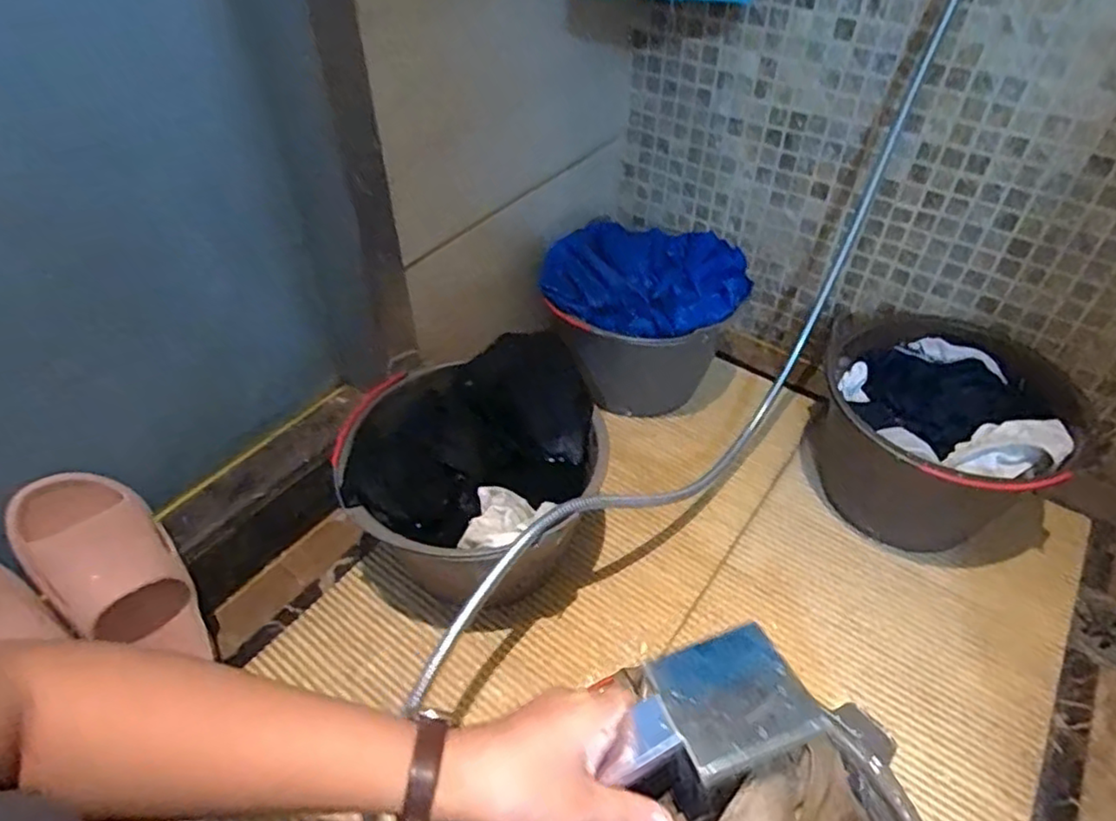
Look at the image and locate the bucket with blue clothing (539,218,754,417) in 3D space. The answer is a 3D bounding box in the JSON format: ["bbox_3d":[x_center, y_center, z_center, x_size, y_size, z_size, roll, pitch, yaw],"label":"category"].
[{"bbox_3d":[0.120,-0.116,0.944,0.236,0.223,0.236,0,44,0],"label":"bucket with blue clothing"}]

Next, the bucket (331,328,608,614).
[{"bbox_3d":[-0.089,0.094,0.730,0.267,0.246,0.234,-3,45,-3],"label":"bucket"}]

